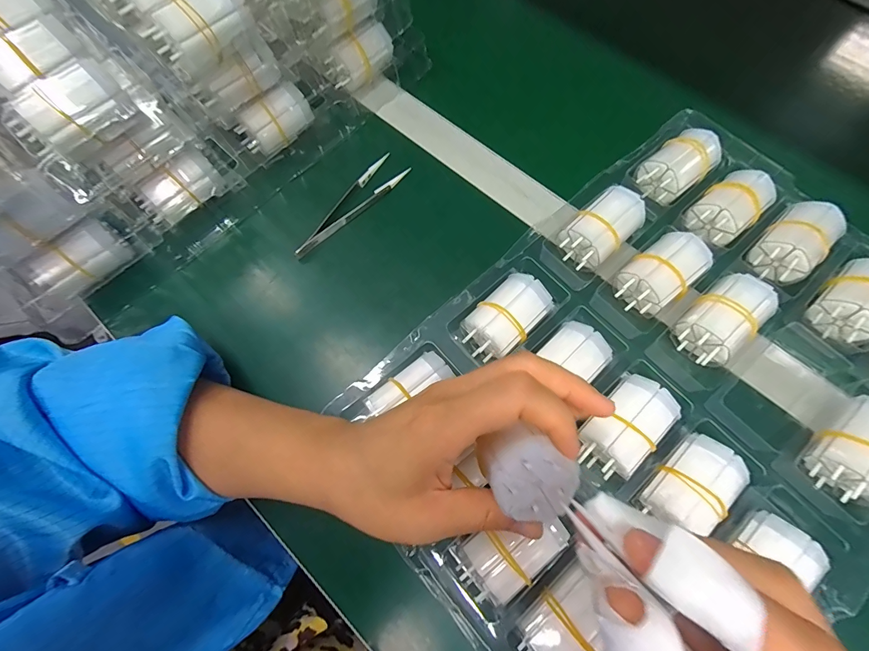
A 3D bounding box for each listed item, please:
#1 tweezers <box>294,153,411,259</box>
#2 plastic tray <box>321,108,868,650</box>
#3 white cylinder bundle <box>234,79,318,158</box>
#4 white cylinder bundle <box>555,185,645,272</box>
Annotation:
[{"bbox_3d":[-0.076,-0.106,0.334,0.122,0.013,0.028,-43,74,-12],"label":"tweezers"},{"bbox_3d":[0.158,0.038,0.262,0.398,0.040,0.277,-41,74,-11],"label":"plastic tray"},{"bbox_3d":[-0.135,-0.175,0.335,0.063,0.035,0.027,-42,74,-12],"label":"white cylinder bundle"},{"bbox_3d":[0.128,-0.074,0.293,0.061,0.030,0.036,-38,73,-10],"label":"white cylinder bundle"}]

